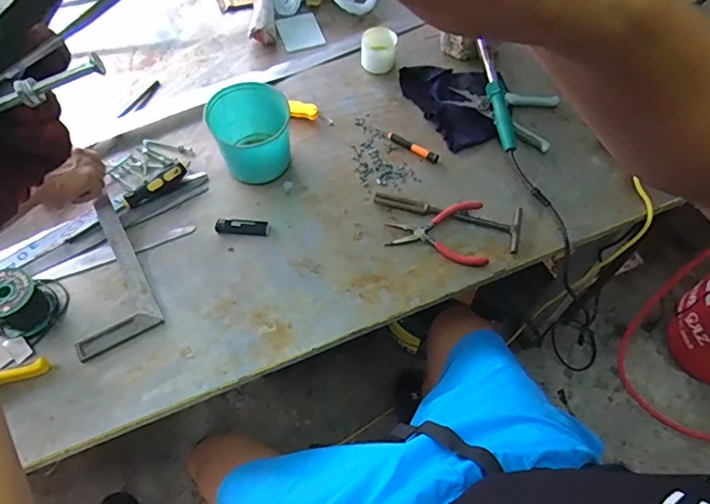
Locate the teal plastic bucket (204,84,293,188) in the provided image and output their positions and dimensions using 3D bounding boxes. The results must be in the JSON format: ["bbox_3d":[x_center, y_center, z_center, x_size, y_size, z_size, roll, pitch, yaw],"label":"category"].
[{"bbox_3d":[-0.161,-0.187,0.793,0.110,0.113,0.114,-23,63,-14],"label":"teal plastic bucket"}]

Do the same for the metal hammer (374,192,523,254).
[{"bbox_3d":[0.145,-0.066,0.777,0.225,0.012,0.070,19,61,10],"label":"metal hammer"}]

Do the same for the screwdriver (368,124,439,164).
[{"bbox_3d":[0.080,-0.186,0.850,0.137,0.012,0.016,33,65,17],"label":"screwdriver"}]

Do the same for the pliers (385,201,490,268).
[{"bbox_3d":[0.121,-0.025,0.743,0.142,0.028,0.098,-2,60,-3],"label":"pliers"}]

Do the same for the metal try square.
[{"bbox_3d":[-0.363,0.029,0.716,0.111,0.013,0.231,-26,64,-15],"label":"metal try square"}]

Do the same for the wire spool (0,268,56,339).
[{"bbox_3d":[-0.446,0.068,0.664,0.067,0.066,0.074,33,65,17],"label":"wire spool"}]

